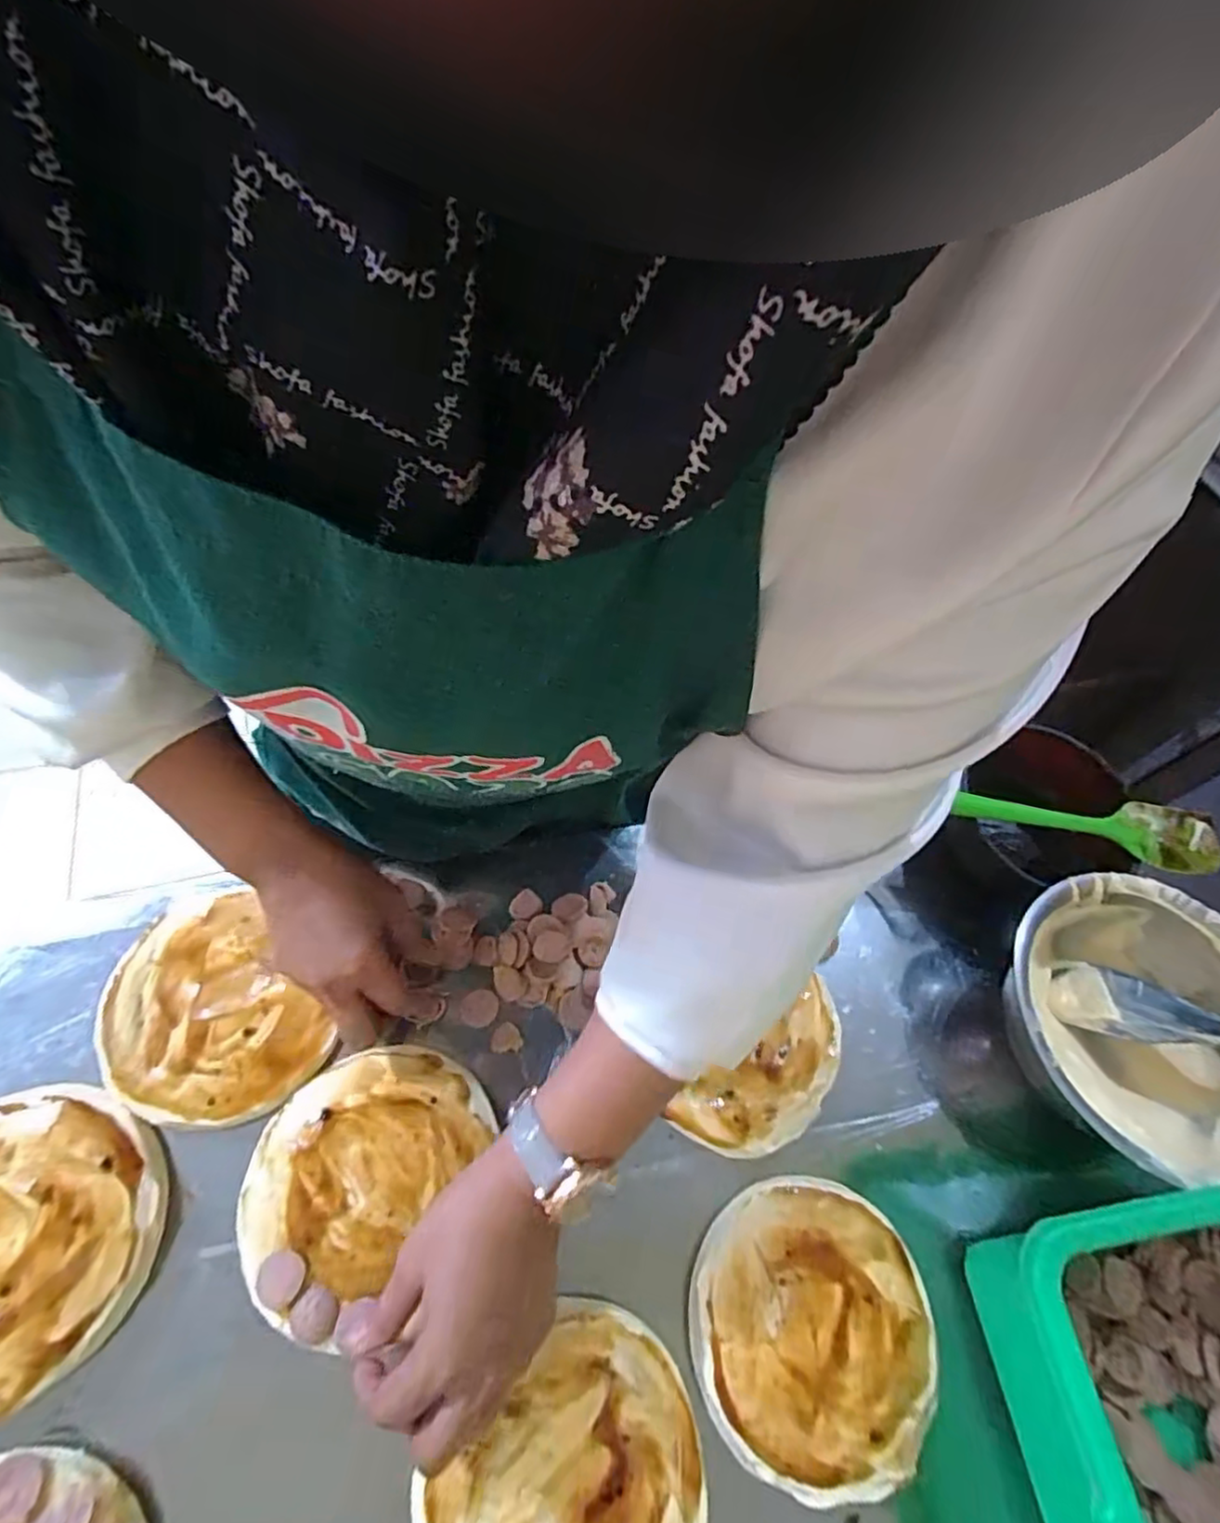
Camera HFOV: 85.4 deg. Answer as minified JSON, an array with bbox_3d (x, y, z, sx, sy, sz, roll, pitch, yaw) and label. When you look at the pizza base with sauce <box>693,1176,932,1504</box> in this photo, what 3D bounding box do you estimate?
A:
[{"bbox_3d":[0.120,0.332,0.389,0.137,0.022,0.145,4,60,-6],"label":"pizza base with sauce"}]

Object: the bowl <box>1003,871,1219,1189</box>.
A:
[{"bbox_3d":[0.355,0.178,0.461,0.181,0.084,0.179,4,60,-6],"label":"bowl"}]

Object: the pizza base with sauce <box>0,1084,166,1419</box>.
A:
[{"bbox_3d":[-0.329,0.261,0.359,0.147,0.015,0.144,4,60,-6],"label":"pizza base with sauce"}]

